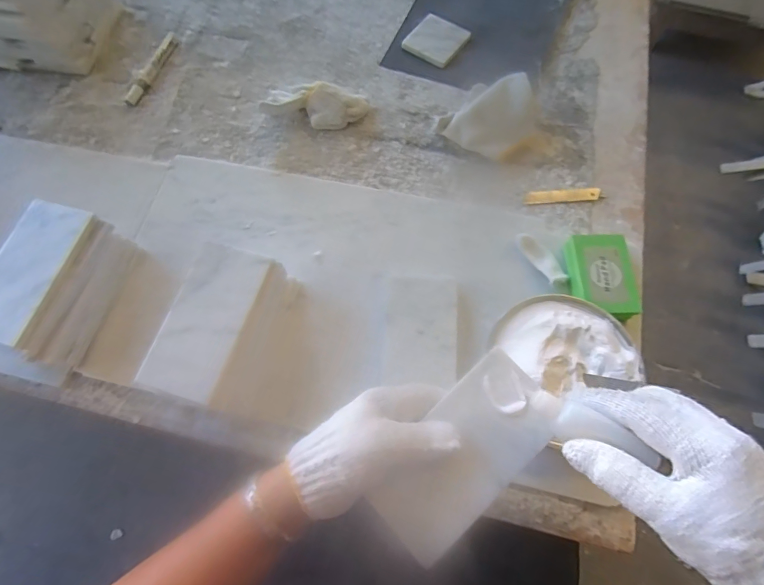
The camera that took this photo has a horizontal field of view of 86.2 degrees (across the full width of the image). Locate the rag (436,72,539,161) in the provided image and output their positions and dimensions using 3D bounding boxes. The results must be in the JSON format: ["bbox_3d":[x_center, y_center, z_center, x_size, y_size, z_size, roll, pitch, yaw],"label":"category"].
[{"bbox_3d":[0.142,-0.234,0.532,0.123,0.057,0.089,22,73,10],"label":"rag"}]

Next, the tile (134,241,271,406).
[{"bbox_3d":[-0.171,0.025,0.396,0.071,0.012,0.150,17,72,6],"label":"tile"}]

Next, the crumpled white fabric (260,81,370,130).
[{"bbox_3d":[-0.093,-0.255,0.559,0.141,0.042,0.053,4,70,4],"label":"crumpled white fabric"}]

